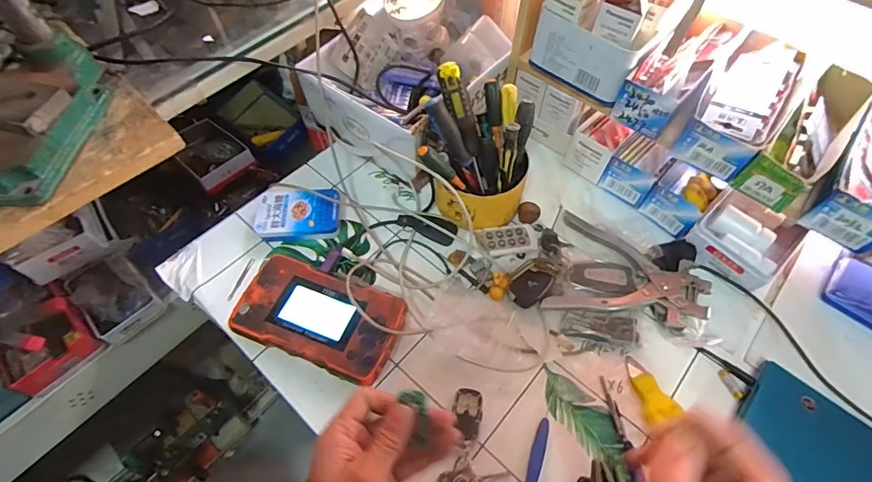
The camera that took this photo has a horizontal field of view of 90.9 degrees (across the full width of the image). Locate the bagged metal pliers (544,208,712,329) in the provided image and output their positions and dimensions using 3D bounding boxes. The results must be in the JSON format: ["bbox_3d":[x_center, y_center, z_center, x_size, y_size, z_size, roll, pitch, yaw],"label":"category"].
[{"bbox_3d":[0.230,0.042,0.510,0.174,0.020,0.138,18,61,11],"label":"bagged metal pliers"}]

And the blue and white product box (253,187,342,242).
[{"bbox_3d":[-0.178,-0.035,0.557,0.102,0.024,0.072,1,59,0],"label":"blue and white product box"}]

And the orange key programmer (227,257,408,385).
[{"bbox_3d":[-0.127,0.086,0.476,0.176,0.038,0.102,19,61,11],"label":"orange key programmer"}]

